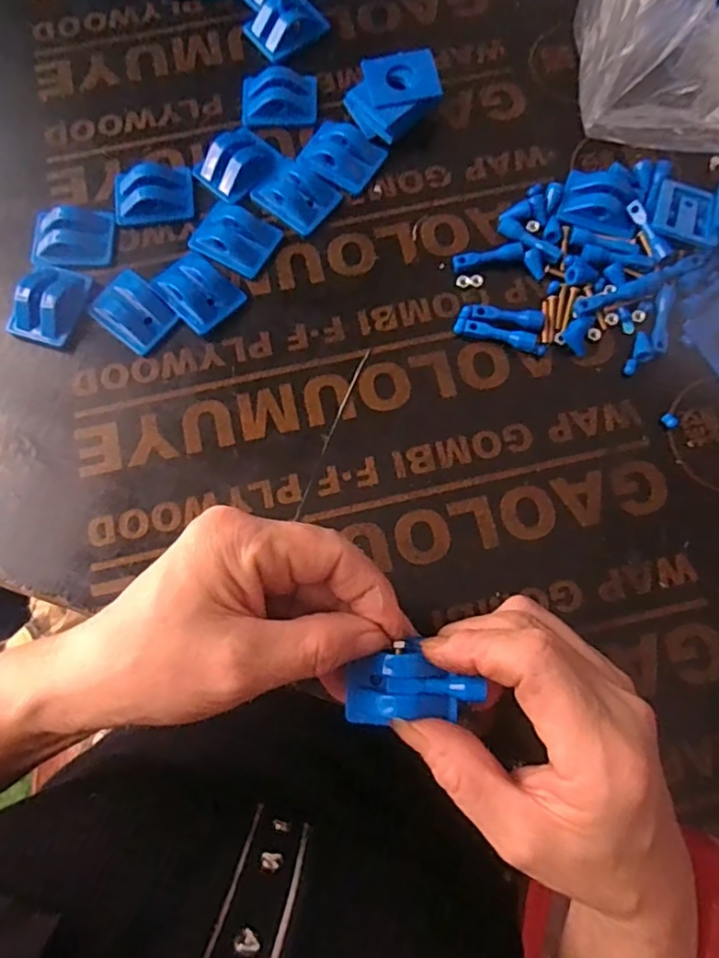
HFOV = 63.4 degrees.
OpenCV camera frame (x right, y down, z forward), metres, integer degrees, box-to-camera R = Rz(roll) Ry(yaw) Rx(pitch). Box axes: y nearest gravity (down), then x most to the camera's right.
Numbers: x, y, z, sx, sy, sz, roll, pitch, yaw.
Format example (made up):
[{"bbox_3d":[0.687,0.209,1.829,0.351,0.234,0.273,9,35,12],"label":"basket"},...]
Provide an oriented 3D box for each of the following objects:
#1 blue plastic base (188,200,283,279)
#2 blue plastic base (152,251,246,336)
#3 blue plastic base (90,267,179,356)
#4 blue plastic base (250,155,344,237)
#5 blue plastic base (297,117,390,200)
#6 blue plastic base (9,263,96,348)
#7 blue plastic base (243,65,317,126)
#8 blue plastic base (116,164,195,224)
[{"bbox_3d":[-0.070,-0.135,0.326,0.043,0.007,0.036,31,78,8],"label":"blue plastic base"},{"bbox_3d":[-0.089,-0.102,0.319,0.042,0.008,0.033,43,80,10],"label":"blue plastic base"},{"bbox_3d":[-0.123,-0.091,0.315,0.041,0.006,0.031,41,80,10],"label":"blue plastic base"},{"bbox_3d":[-0.036,-0.162,0.333,0.041,0.007,0.035,37,79,9],"label":"blue plastic base"},{"bbox_3d":[-0.011,-0.188,0.338,0.042,0.010,0.038,36,79,9],"label":"blue plastic base"},{"bbox_3d":[-0.167,-0.094,0.312,0.031,0.015,0.044,22,77,6],"label":"blue plastic base"},{"bbox_3d":[-0.048,-0.227,0.346,0.043,0.009,0.035,-2,76,1],"label":"blue plastic base"},{"bbox_3d":[-0.118,-0.165,0.334,0.042,0.011,0.036,-8,76,-1],"label":"blue plastic base"}]

